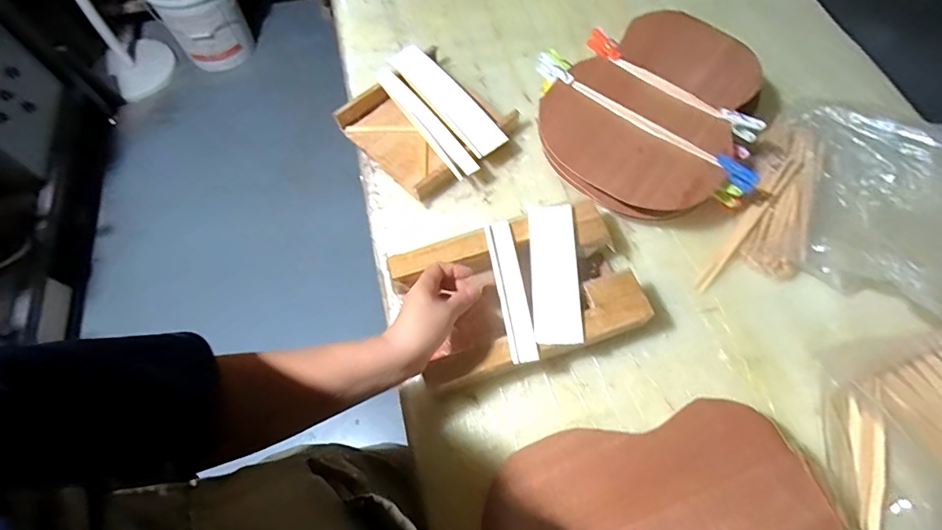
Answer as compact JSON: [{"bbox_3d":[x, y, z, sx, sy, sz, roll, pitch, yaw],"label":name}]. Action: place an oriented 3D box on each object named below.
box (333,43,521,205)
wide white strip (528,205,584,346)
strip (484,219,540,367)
[{"bbox_3d":[-0.069,-0.220,0.699,0.199,0.041,0.248,-42,70,-17],"label":"box"},{"bbox_3d":[0.098,0.007,0.541,0.054,0.005,0.175,0,64,1],"label":"wide white strip"},{"bbox_3d":[0.047,0.028,0.537,0.033,0.010,0.174,-9,64,-3],"label":"strip"}]

